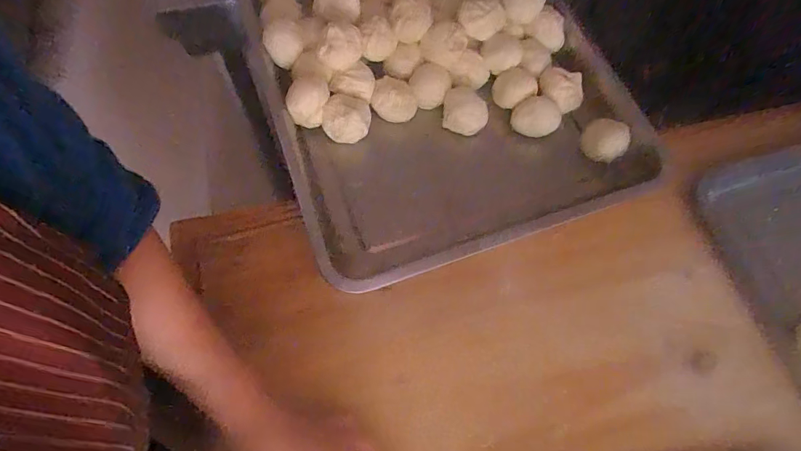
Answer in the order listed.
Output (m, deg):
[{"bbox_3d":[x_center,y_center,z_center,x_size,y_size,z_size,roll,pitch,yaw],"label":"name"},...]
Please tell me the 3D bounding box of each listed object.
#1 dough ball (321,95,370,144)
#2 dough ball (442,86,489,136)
[{"bbox_3d":[-0.061,-0.119,0.526,0.050,0.050,0.044,8,68,1],"label":"dough ball"},{"bbox_3d":[0.078,-0.134,0.546,0.053,0.043,0.039,13,69,3],"label":"dough ball"}]

